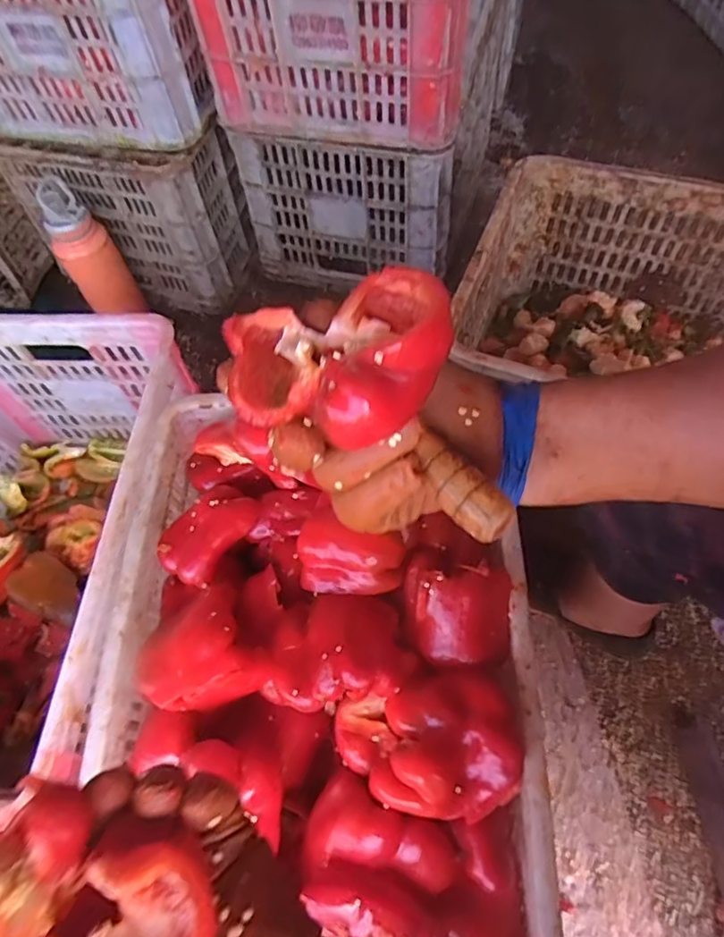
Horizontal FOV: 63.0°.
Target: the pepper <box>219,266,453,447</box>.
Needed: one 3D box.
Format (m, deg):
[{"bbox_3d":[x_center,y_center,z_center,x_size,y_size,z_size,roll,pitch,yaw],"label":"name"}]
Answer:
[{"bbox_3d":[-0.012,-0.053,0.276,0.102,0.040,0.088,-7,62,0],"label":"pepper"}]

